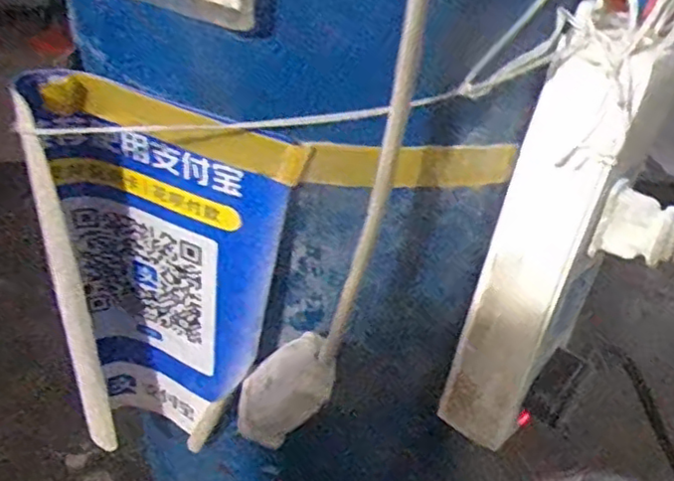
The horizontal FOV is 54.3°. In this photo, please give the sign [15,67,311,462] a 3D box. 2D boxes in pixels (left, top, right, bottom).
[{"bbox_3d":[-0.077,0.026,0.269,0.094,0.184,0.024,22,40,6],"label":"sign"}]

